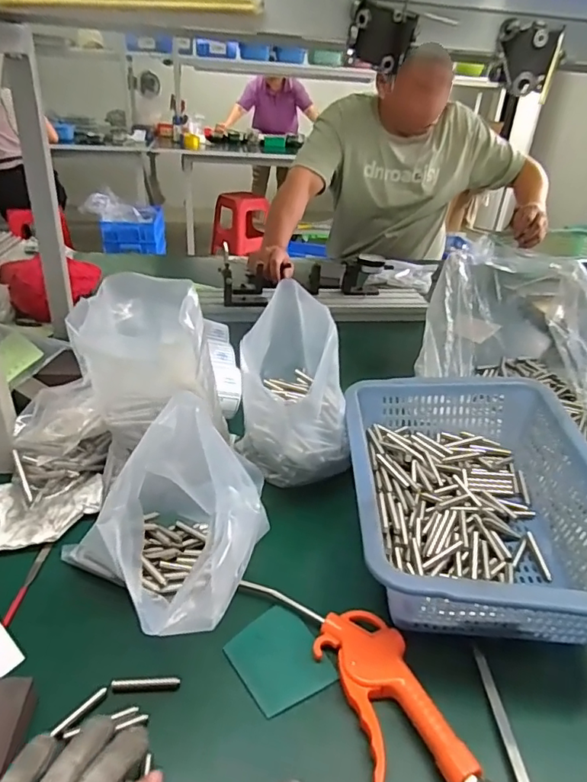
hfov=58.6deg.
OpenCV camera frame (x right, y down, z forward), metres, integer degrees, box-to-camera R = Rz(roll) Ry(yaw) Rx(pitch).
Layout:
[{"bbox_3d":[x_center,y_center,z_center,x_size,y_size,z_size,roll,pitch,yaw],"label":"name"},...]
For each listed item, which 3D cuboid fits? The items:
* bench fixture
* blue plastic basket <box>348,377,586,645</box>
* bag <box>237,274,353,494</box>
[{"bbox_3d":[0.028,-0.199,0.996,0.466,0.093,0.118,-1,30,-8],"label":"bench fixture"},{"bbox_3d":[0.163,0.101,0.501,0.219,0.109,0.308,4,30,1],"label":"blue plastic basket"},{"bbox_3d":[0.001,0.002,0.538,0.104,0.188,0.128,2,30,-3],"label":"bag"}]

